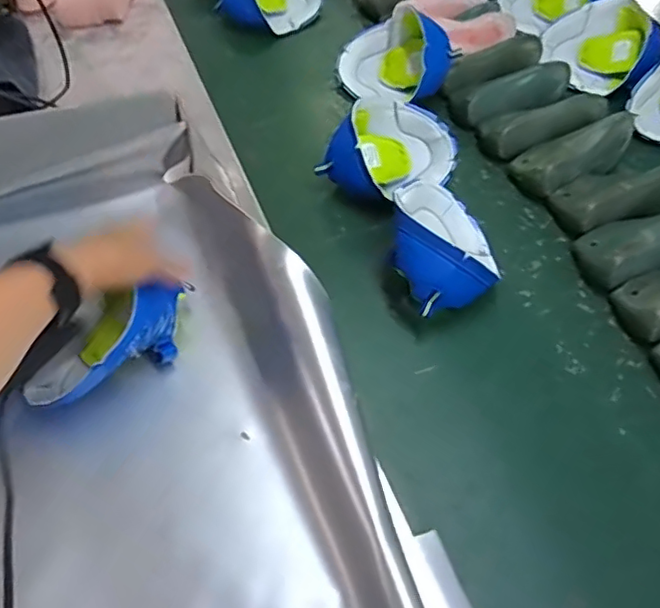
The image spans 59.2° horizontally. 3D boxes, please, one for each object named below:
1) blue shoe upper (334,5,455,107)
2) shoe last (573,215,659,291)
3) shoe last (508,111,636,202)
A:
[{"bbox_3d":[0.097,-0.382,0.892,0.166,0.101,0.107,31,60,20],"label":"blue shoe upper"},{"bbox_3d":[0.398,-0.078,0.715,0.179,0.057,0.086,-18,56,-12],"label":"shoe last"},{"bbox_3d":[0.342,-0.209,0.802,0.173,0.057,0.091,-25,58,-17],"label":"shoe last"}]

